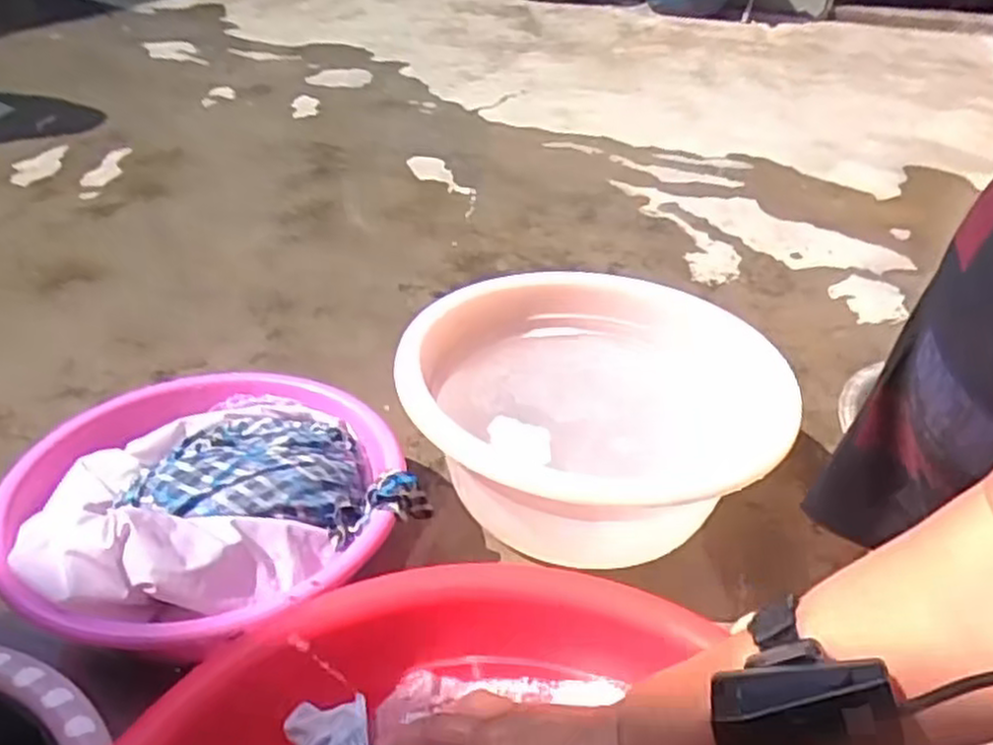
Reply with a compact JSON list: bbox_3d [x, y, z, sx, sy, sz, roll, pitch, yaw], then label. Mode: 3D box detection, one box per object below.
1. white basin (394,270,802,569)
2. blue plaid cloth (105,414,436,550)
[{"bbox_3d":[0.092,0.047,0.809,0.356,0.177,0.336,3,34,-2],"label":"white basin"},{"bbox_3d":[-0.187,0.088,0.697,0.238,0.061,0.147,1,34,-5],"label":"blue plaid cloth"}]

